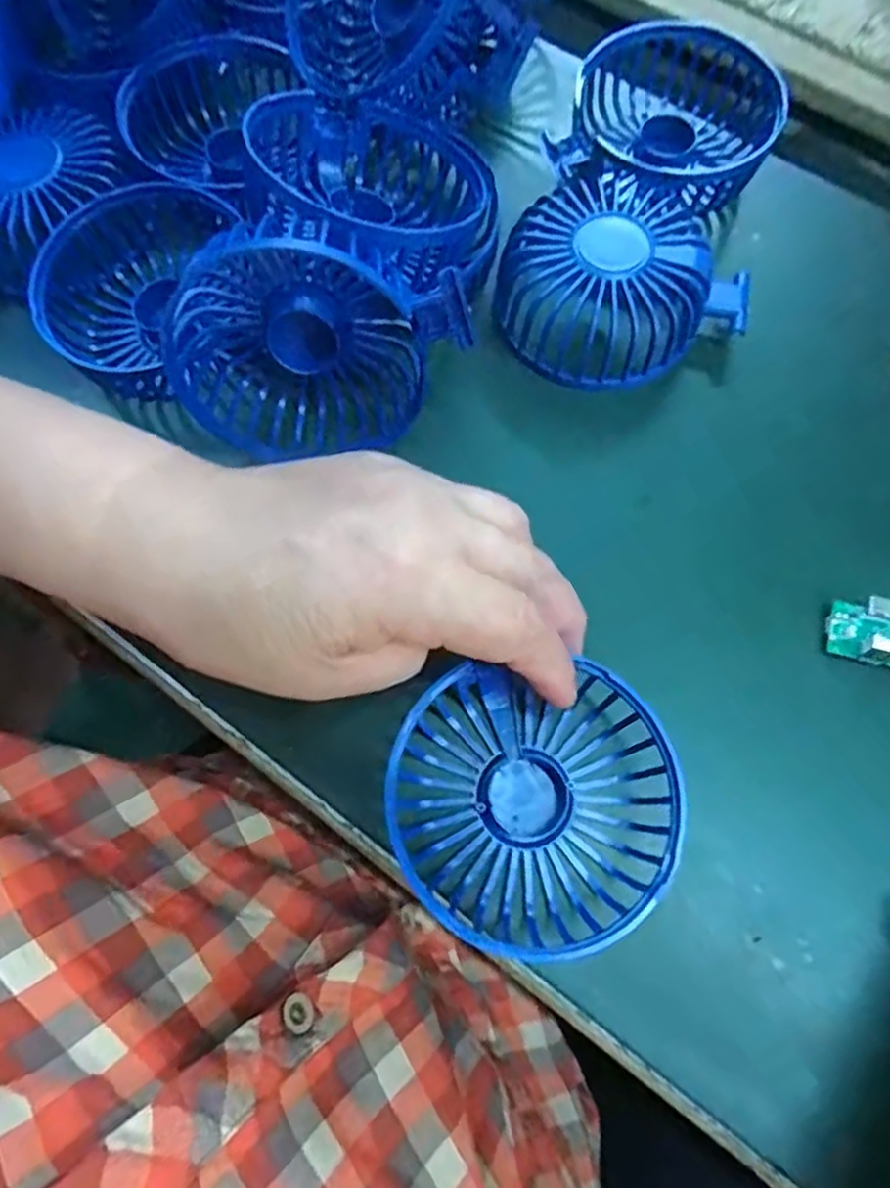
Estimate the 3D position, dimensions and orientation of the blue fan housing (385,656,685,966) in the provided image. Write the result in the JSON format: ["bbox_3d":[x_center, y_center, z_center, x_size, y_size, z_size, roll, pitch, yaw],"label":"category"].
[{"bbox_3d":[0.029,0.064,0.217,0.094,0.033,0.089,0,73,-1],"label":"blue fan housing"}]

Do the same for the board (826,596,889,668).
[{"bbox_3d":[0.157,0.014,0.246,0.031,0.012,0.023,18,73,6],"label":"board"}]

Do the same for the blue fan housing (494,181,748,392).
[{"bbox_3d":[0.073,-0.135,0.281,0.104,0.035,0.089,-20,73,-6],"label":"blue fan housing"}]

